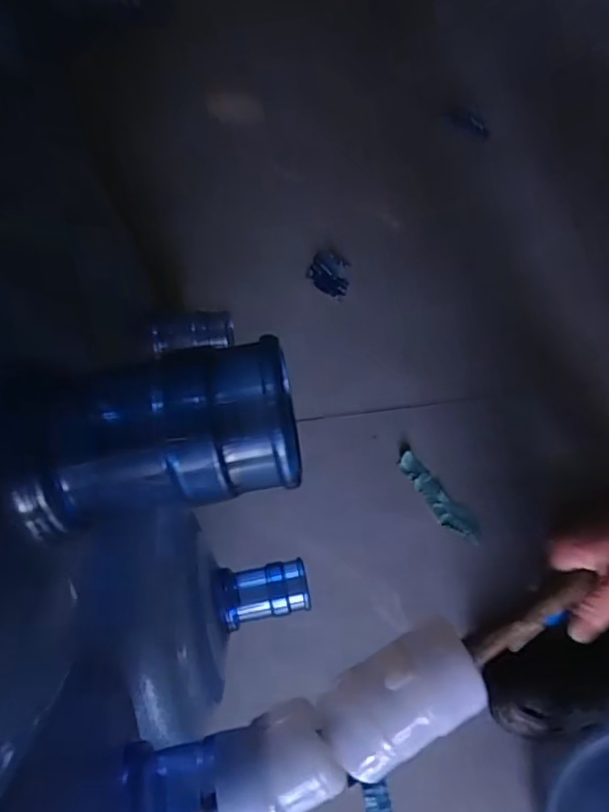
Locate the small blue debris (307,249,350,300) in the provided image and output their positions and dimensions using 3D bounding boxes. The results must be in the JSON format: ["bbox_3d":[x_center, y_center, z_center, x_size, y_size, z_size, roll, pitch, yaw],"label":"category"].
[{"bbox_3d":[0.044,-0.230,1.043,0.074,0.034,0.059,31,72,12],"label":"small blue debris"}]

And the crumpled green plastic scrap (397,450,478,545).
[{"bbox_3d":[0.199,0.136,0.903,0.039,0.007,0.159,-38,73,-13],"label":"crumpled green plastic scrap"}]

